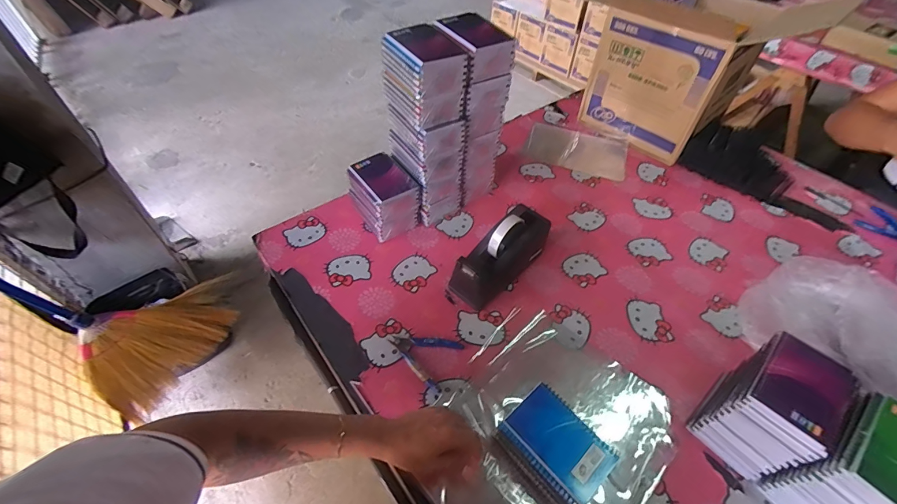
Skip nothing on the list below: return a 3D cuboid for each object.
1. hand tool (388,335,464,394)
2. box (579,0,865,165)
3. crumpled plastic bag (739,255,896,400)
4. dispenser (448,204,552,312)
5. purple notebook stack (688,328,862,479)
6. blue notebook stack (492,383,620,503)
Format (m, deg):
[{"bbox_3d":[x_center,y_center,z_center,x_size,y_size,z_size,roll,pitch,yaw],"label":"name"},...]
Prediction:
[{"bbox_3d":[-0.045,0.163,0.629,0.112,0.018,0.089,20,52,14],"label":"hand tool"},{"bbox_3d":[0.566,-0.470,0.995,0.288,0.305,0.360,-35,60,-27],"label":"box"},{"bbox_3d":[0.654,0.148,0.609,0.183,0.119,0.320,-30,58,-25],"label":"crumpled plastic bag"},{"bbox_3d":[0.102,0.001,0.714,0.219,0.116,0.079,-36,60,-28],"label":"dispenser"},{"bbox_3d":[0.431,0.210,0.521,0.123,0.154,0.099,-34,59,-27],"label":"purple notebook stack"},{"bbox_3d":[0.140,0.265,0.526,0.092,0.066,0.128,-31,58,-25],"label":"blue notebook stack"}]

